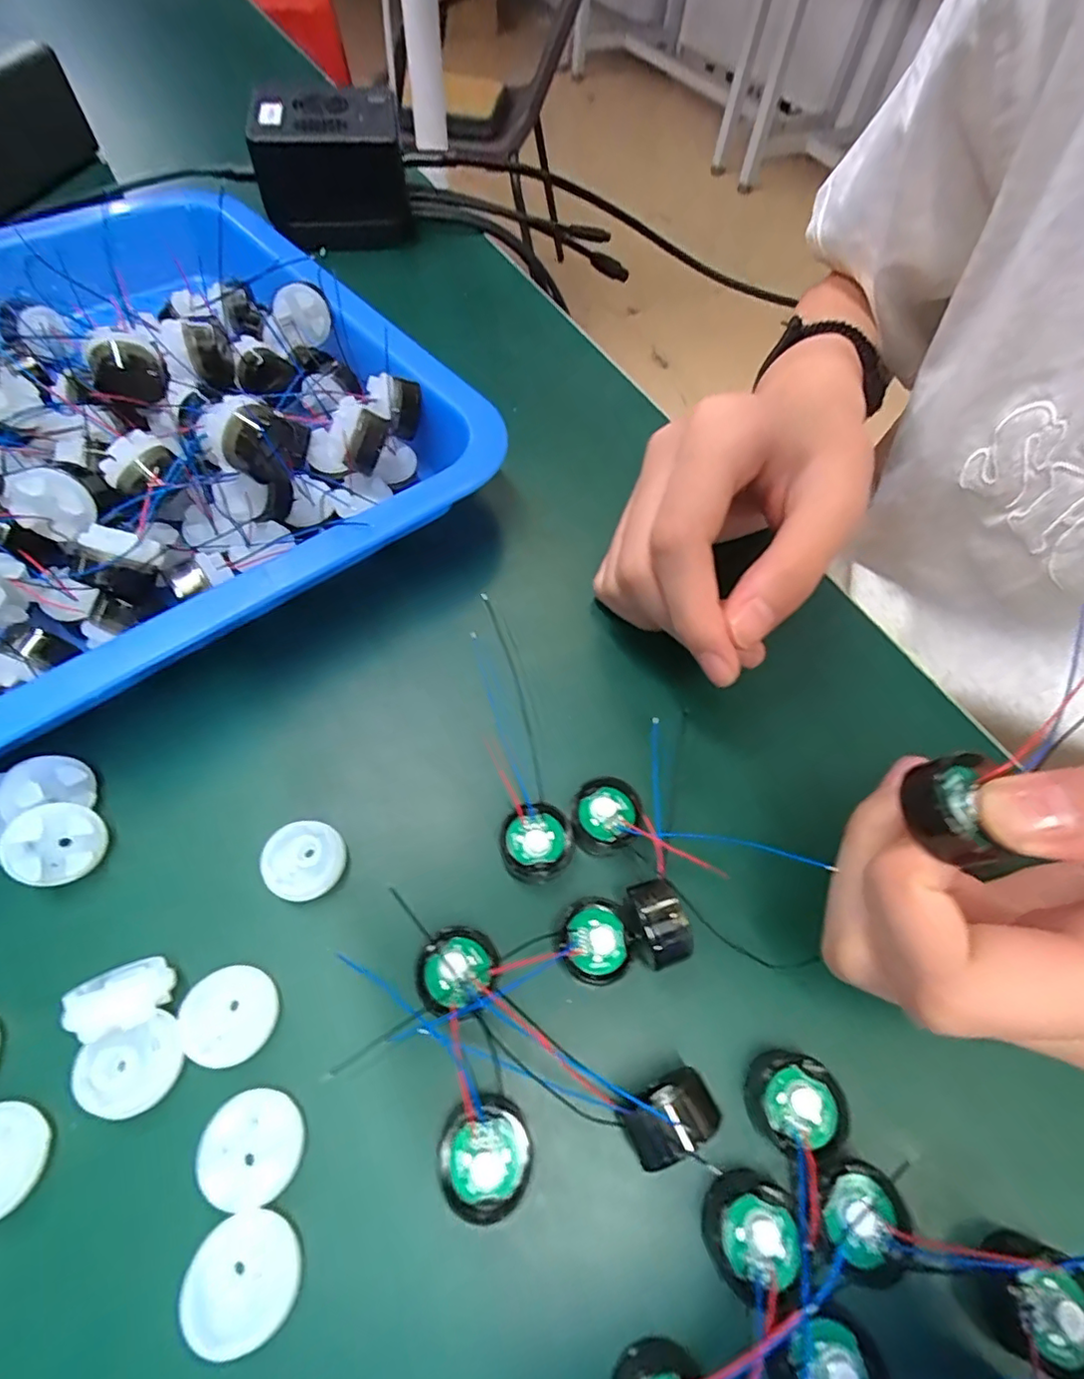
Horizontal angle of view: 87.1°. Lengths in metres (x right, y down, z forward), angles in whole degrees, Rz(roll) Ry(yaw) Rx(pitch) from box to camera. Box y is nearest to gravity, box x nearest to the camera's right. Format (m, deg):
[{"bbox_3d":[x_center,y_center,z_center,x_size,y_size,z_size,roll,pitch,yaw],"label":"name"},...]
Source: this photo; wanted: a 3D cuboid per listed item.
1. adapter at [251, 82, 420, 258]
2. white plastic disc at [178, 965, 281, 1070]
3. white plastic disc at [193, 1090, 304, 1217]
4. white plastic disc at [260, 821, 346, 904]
[{"bbox_3d":[-0.116,-0.288,0.320,0.078,0.059,0.064,-10,61,-10],"label":"adapter"},{"bbox_3d":[-0.076,0.078,0.138,0.020,0.004,0.021,2,59,-3],"label":"white plastic disc"},{"bbox_3d":[-0.065,0.101,0.126,0.020,0.004,0.021,2,59,-3],"label":"white plastic disc"},{"bbox_3d":[-0.065,0.047,0.157,0.021,0.005,0.020,2,59,-3],"label":"white plastic disc"}]

